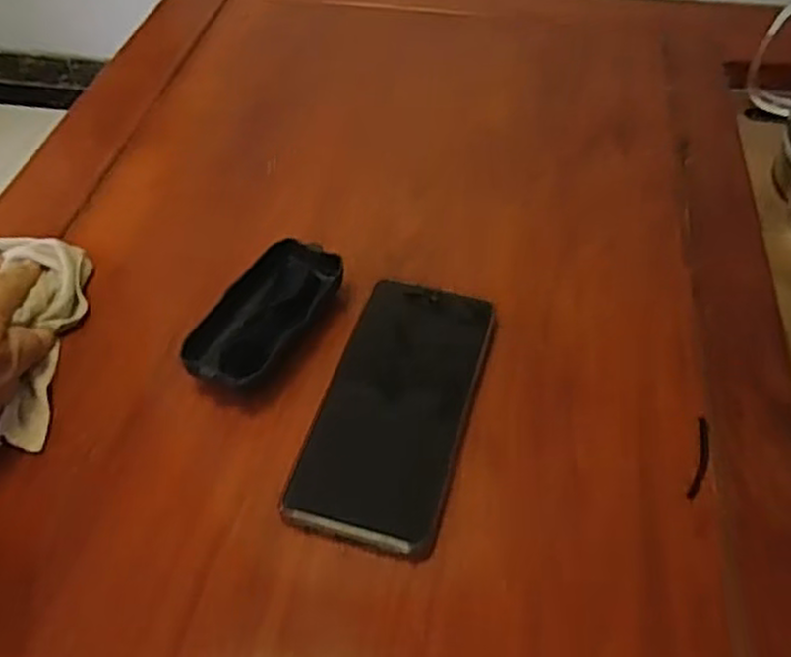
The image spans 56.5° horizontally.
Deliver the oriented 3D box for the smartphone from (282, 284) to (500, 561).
[{"bbox_3d":[0.002,0.041,0.403,0.077,0.007,0.161,13,54,10],"label":"smartphone"}]

